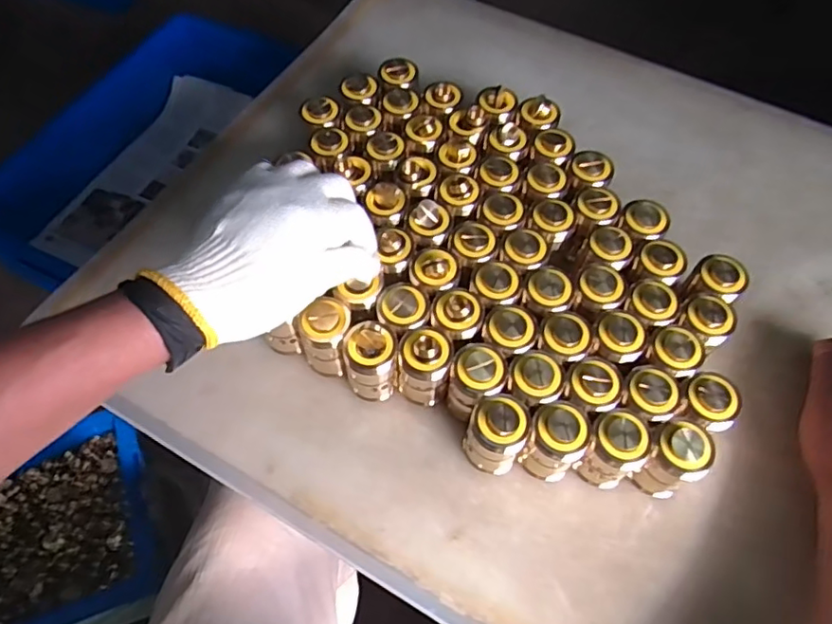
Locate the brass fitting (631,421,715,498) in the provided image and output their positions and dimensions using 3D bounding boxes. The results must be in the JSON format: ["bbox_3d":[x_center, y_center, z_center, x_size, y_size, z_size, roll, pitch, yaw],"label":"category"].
[{"bbox_3d":[0.174,0.102,0.396,0.034,0.065,0.036,1,61,-2],"label":"brass fitting"}]

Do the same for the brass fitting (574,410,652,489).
[{"bbox_3d":[0.135,0.095,0.401,0.045,0.066,0.040,-30,66,-18],"label":"brass fitting"}]

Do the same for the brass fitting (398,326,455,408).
[{"bbox_3d":[0.007,0.039,0.429,0.037,0.066,0.040,14,61,6],"label":"brass fitting"}]

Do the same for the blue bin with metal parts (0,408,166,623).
[{"bbox_3d":[-0.528,0.308,0.760,0.352,0.107,0.234,-19,63,-12],"label":"blue bin with metal parts"}]

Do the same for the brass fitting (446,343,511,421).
[{"bbox_3d":[0.044,0.052,0.424,0.043,0.067,0.036,-38,69,-20],"label":"brass fitting"}]

